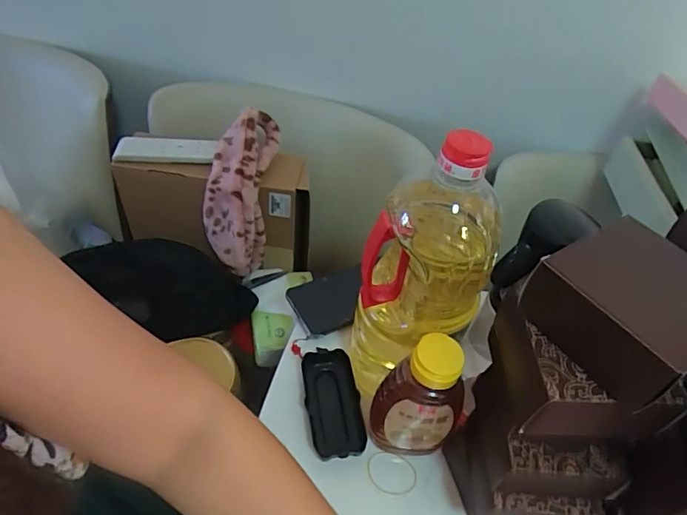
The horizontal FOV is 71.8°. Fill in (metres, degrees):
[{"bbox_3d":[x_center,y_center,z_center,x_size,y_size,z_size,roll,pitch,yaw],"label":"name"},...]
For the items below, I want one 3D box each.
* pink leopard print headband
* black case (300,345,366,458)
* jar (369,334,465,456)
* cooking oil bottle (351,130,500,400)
[{"bbox_3d":[-0.148,-0.089,0.666,0.084,0.232,0.079,9,11,1],"label":"pink leopard print headband"},{"bbox_3d":[-0.012,0.151,0.489,0.052,0.030,0.116,-4,48,-11],"label":"black case"},{"bbox_3d":[0.066,0.133,0.422,0.070,0.159,0.051,31,52,20],"label":"jar"},{"bbox_3d":[0.073,0.015,0.440,0.115,0.283,0.089,-8,49,-14],"label":"cooking oil bottle"}]

